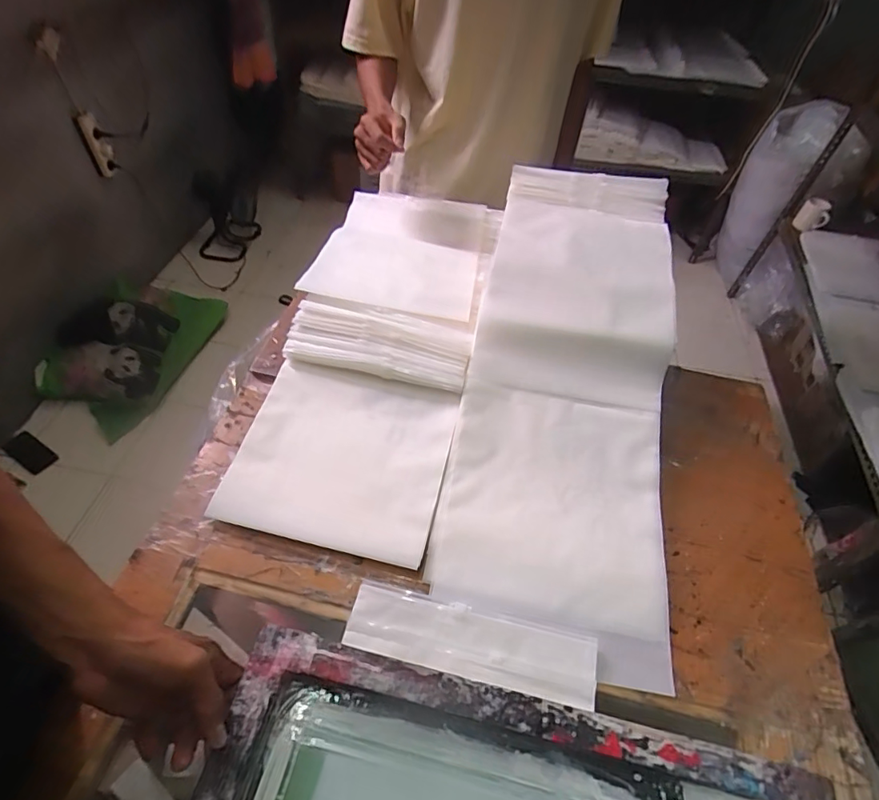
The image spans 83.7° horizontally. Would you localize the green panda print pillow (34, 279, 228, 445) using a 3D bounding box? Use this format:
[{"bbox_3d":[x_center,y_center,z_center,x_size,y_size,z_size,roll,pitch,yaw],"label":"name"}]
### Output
[{"bbox_3d":[-1.065,-0.189,1.678,0.357,0.167,0.572,16,51,10],"label":"green panda print pillow"}]

